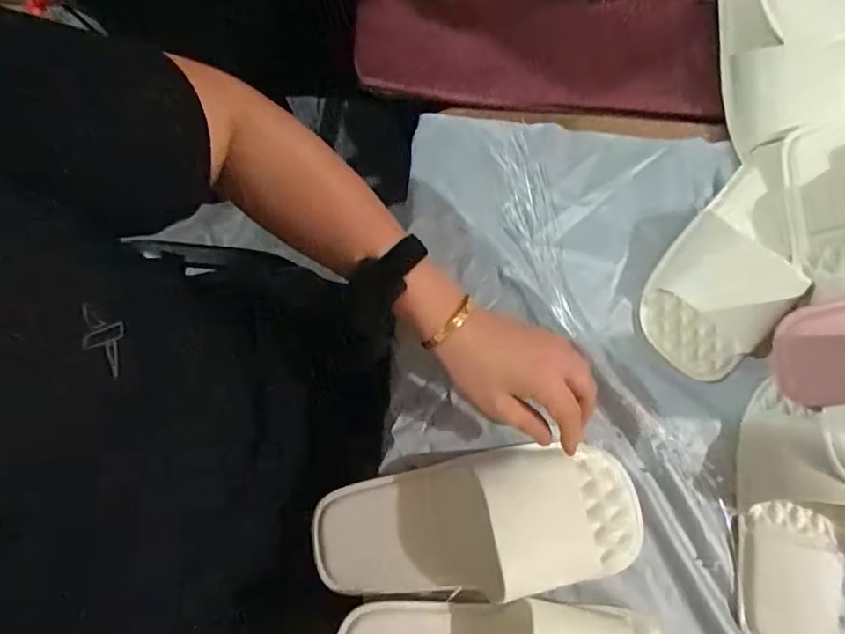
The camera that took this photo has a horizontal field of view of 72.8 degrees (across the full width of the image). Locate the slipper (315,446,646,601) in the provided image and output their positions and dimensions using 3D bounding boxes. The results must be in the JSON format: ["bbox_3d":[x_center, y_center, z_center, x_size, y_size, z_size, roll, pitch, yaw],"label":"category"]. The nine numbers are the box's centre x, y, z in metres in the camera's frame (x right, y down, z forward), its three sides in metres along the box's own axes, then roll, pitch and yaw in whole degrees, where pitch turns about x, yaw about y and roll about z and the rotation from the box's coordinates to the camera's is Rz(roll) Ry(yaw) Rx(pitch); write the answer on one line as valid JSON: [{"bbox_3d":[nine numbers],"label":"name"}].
[{"bbox_3d":[0.043,0.169,0.469,0.263,0.049,0.106,-8,78,4],"label":"slipper"}]

